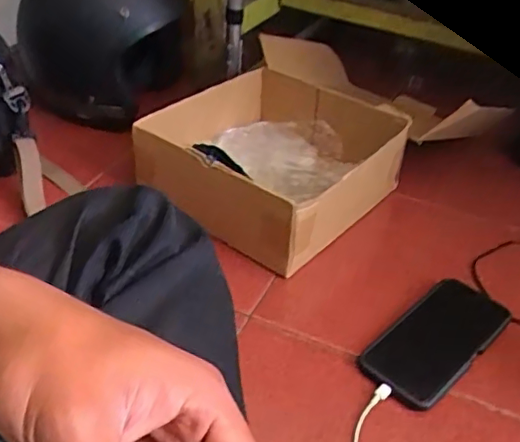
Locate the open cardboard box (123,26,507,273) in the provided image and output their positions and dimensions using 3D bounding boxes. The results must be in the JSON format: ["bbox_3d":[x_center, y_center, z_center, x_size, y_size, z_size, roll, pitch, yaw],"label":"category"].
[{"bbox_3d":[0.069,-0.100,0.782,0.325,0.135,0.345,30,45,30],"label":"open cardboard box"}]

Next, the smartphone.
[{"bbox_3d":[0.172,0.116,0.578,0.148,0.016,0.078,-39,58,-24],"label":"smartphone"}]

